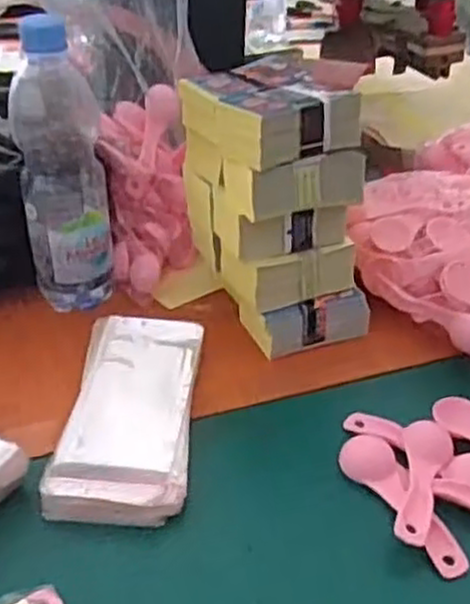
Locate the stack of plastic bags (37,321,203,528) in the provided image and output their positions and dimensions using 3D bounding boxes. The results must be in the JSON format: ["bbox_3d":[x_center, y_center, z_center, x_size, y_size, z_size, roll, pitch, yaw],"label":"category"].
[{"bbox_3d":[-0.073,0.076,0.546,0.087,0.023,0.188,4,34,1],"label":"stack of plastic bags"}]

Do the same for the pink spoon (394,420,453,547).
[{"bbox_3d":[0.120,0.112,0.499,0.031,0.012,0.111,15,36,18],"label":"pink spoon"}]

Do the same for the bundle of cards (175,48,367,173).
[{"bbox_3d":[0.028,-0.152,0.604,0.098,0.048,0.134,-14,37,-23],"label":"bundle of cards"}]

